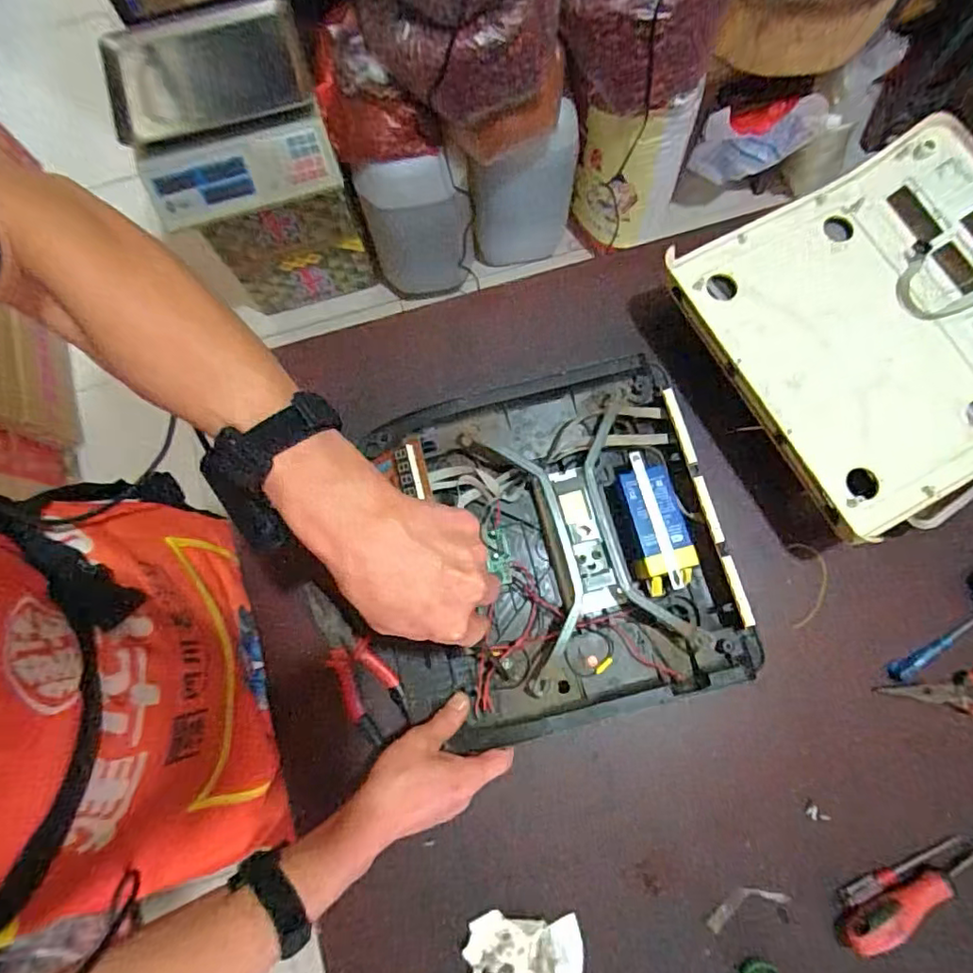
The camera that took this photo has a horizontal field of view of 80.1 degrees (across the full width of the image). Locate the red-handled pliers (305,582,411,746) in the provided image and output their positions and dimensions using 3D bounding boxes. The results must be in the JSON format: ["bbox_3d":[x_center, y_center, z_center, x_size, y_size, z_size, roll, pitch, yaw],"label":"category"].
[{"bbox_3d":[-0.127,0.165,0.561,0.053,0.013,0.159,-26,79,-4],"label":"red-handled pliers"}]

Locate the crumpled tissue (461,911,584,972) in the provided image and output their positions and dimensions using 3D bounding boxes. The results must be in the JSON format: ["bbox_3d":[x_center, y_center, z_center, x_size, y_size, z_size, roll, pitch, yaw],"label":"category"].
[{"bbox_3d":[0.033,0.420,0.508,0.100,0.027,0.064,3,78,2],"label":"crumpled tissue"}]

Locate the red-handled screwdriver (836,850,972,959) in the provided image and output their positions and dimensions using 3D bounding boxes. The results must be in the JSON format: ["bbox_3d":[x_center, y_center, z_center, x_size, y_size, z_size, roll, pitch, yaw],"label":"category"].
[{"bbox_3d":[0.426,0.344,0.513,0.250,0.025,0.033,-25,79,-4],"label":"red-handled screwdriver"}]

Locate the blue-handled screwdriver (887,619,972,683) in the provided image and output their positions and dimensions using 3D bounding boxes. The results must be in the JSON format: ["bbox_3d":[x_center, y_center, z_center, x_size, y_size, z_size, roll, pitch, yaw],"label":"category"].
[{"bbox_3d":[0.444,0.156,0.569,0.118,0.017,0.018,-29,79,-5],"label":"blue-handled screwdriver"}]

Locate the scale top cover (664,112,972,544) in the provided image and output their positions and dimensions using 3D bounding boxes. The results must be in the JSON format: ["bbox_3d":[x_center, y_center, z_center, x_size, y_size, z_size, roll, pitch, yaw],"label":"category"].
[{"bbox_3d":[0.408,-0.160,0.578,0.363,0.059,0.348,-28,79,-5],"label":"scale top cover"}]

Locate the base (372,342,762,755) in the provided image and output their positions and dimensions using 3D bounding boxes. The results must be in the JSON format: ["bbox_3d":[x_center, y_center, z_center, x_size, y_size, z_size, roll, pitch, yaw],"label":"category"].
[{"bbox_3d":[0.059,0.059,0.560,0.323,0.051,0.317,-14,78,-2],"label":"base"}]

